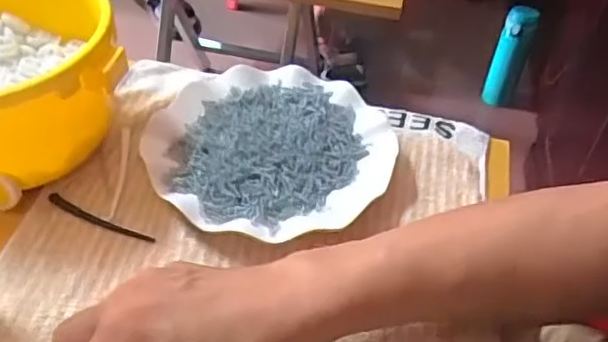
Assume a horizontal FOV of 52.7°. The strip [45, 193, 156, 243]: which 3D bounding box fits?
[{"bbox_3d":[-0.143,0.033,0.427,0.085,0.005,0.010,19,48,16],"label":"strip"}]

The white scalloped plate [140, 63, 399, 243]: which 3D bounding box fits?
[{"bbox_3d":[-0.025,-0.018,0.473,0.173,0.022,0.178,1,46,-1],"label":"white scalloped plate"}]

